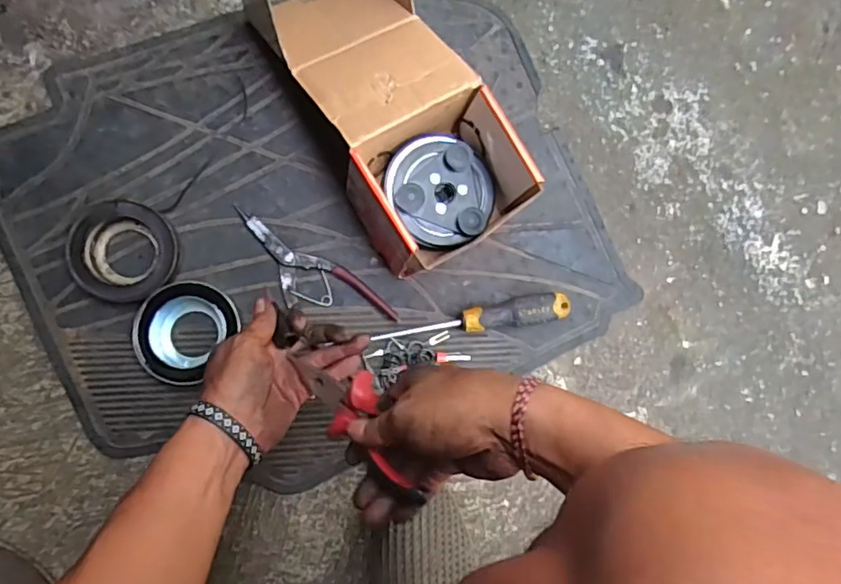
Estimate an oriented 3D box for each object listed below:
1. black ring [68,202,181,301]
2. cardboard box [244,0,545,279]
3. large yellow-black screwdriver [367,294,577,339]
[{"bbox_3d":[-0.278,-0.037,0.540,0.090,0.031,0.089,0,87,-9],"label":"black ring"},{"bbox_3d":[-0.027,-0.180,0.549,0.158,0.111,0.303,-32,92,-9],"label":"cardboard box"},{"bbox_3d":[0.054,0.026,0.585,0.197,0.028,0.029,-8,88,-9],"label":"large yellow-black screwdriver"}]

